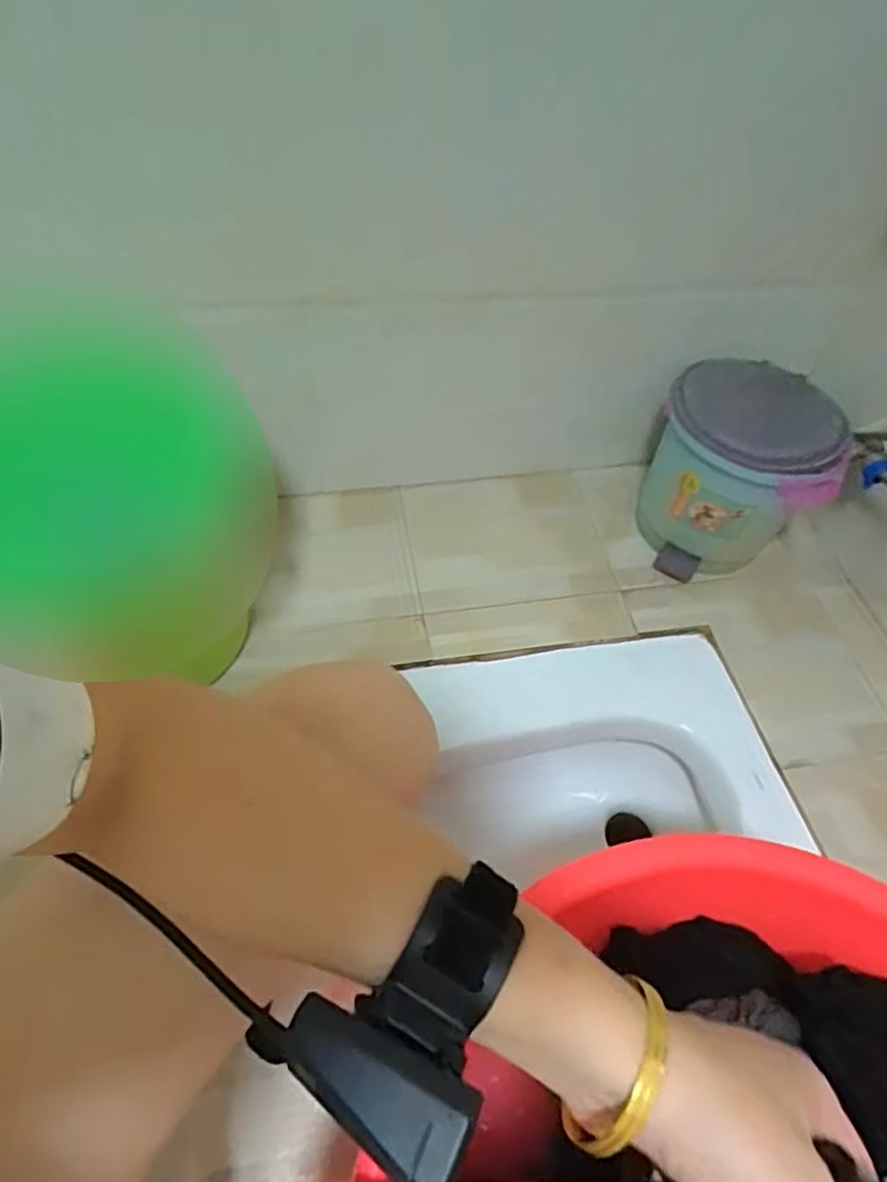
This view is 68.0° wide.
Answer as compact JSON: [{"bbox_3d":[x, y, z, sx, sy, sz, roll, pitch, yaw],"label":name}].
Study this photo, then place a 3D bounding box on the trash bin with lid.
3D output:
[{"bbox_3d":[0.413,-0.162,0.953,0.208,0.237,0.194,-1,54,-4],"label":"trash bin with lid"}]

